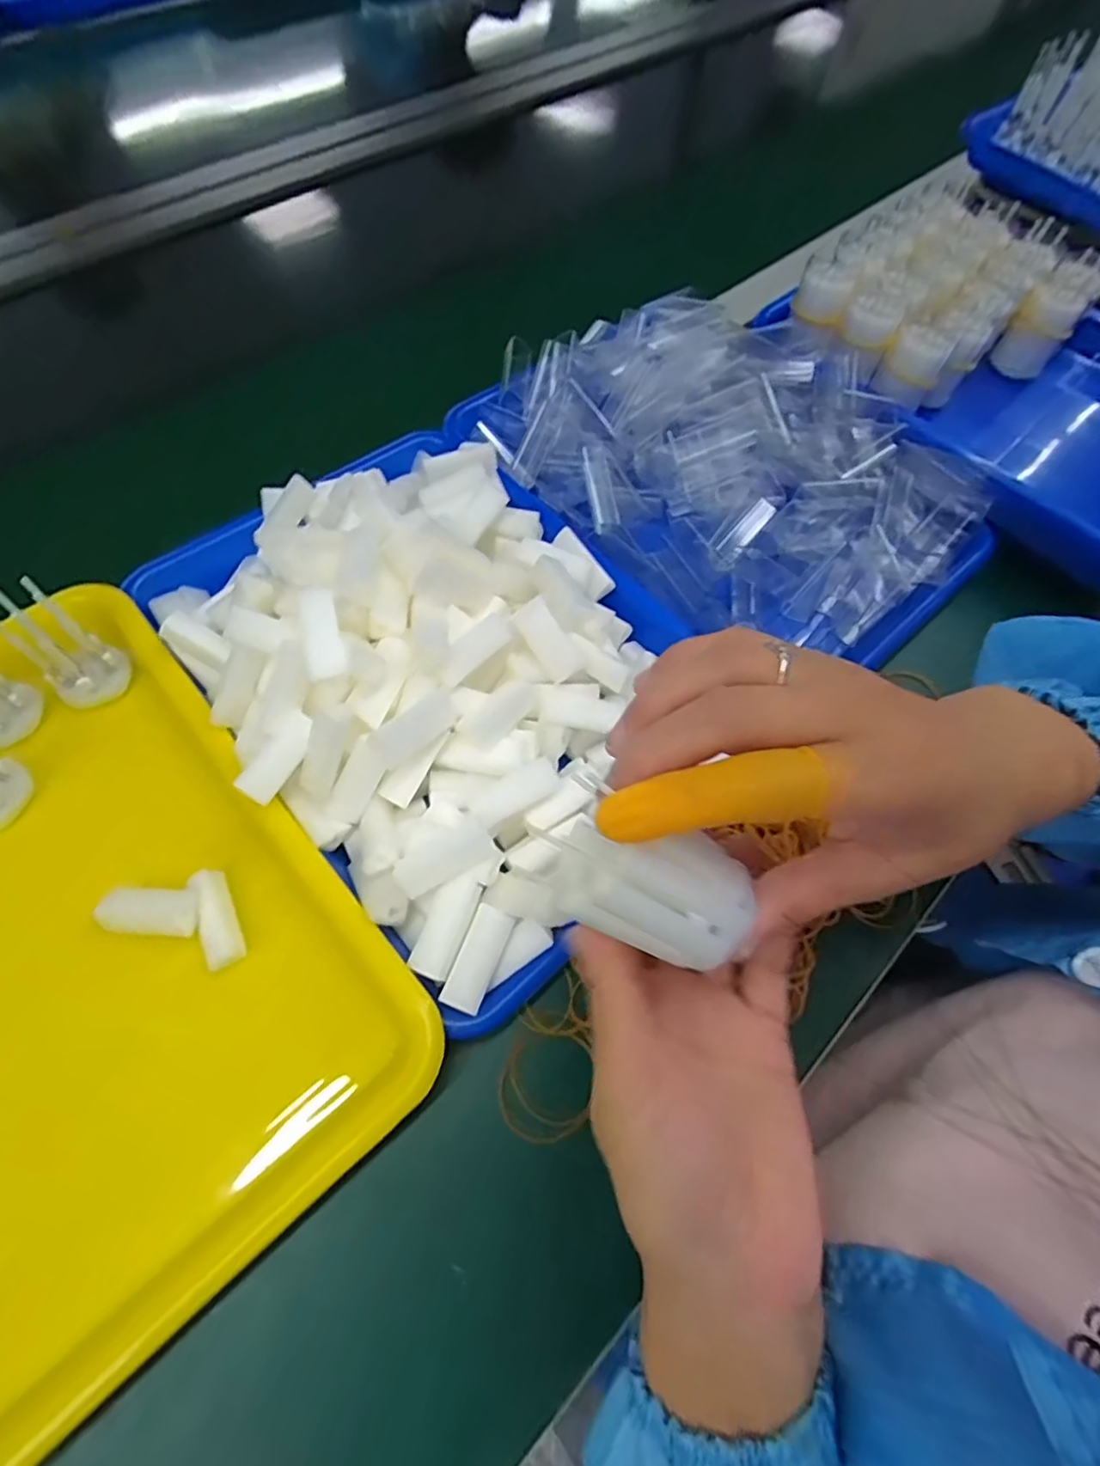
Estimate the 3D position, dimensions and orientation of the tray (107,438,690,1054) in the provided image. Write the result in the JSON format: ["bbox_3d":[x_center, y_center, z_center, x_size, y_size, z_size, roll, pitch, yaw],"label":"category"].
[{"bbox_3d":[-0.056,-0.057,0.350,0.237,0.073,0.329,-38,71,-19],"label":"tray"}]

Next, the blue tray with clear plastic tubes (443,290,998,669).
[{"bbox_3d":[0.119,-0.183,0.444,0.340,0.067,0.243,38,68,15],"label":"blue tray with clear plastic tubes"}]

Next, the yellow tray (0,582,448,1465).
[{"bbox_3d":[-0.235,0.107,0.287,0.257,0.043,0.315,-38,71,-19],"label":"yellow tray"}]

